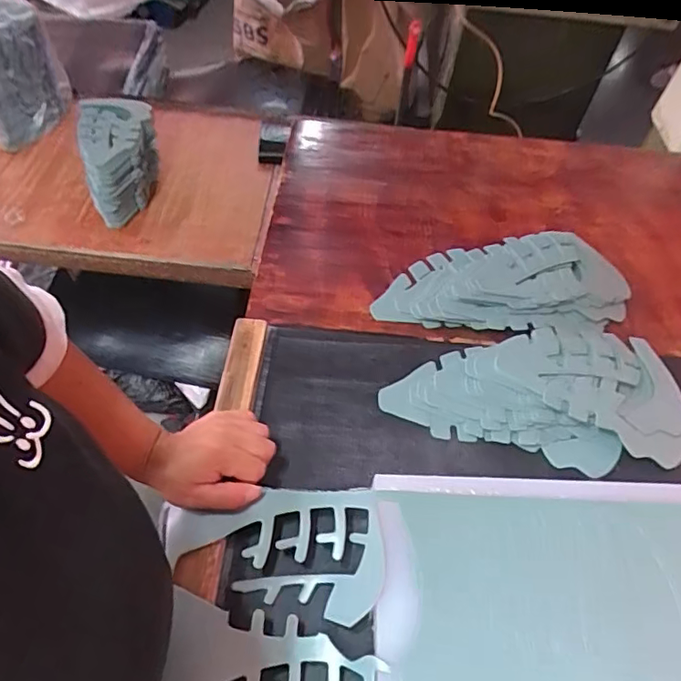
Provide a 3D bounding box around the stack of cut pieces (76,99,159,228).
[{"bbox_3d":[-0.386,-0.315,0.960,0.127,0.142,0.172,-12,55,-11],"label":"stack of cut pieces"}]

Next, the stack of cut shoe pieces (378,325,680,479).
[{"bbox_3d":[0.191,0.053,0.543,0.282,0.032,0.153,-2,53,-4],"label":"stack of cut shoe pieces"}]

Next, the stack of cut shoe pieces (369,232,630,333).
[{"bbox_3d":[0.184,-0.068,0.637,0.278,0.032,0.144,-2,53,-4],"label":"stack of cut shoe pieces"}]

